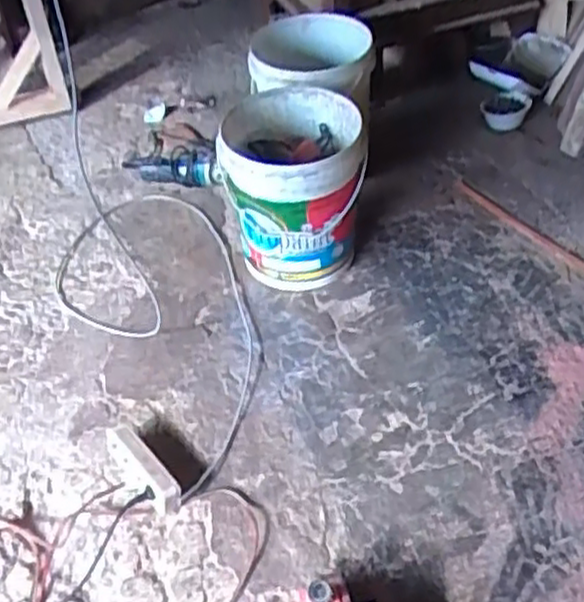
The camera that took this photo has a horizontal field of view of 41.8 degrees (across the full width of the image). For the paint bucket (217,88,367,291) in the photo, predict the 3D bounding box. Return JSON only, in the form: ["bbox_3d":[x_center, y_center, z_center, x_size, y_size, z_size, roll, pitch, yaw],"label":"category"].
[{"bbox_3d":[0.008,-0.251,1.775,0.310,0.354,0.319,-13,46,-7],"label":"paint bucket"}]

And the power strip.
[{"bbox_3d":[-0.284,0.310,1.439,0.058,0.046,0.211,-33,51,-23],"label":"power strip"}]

